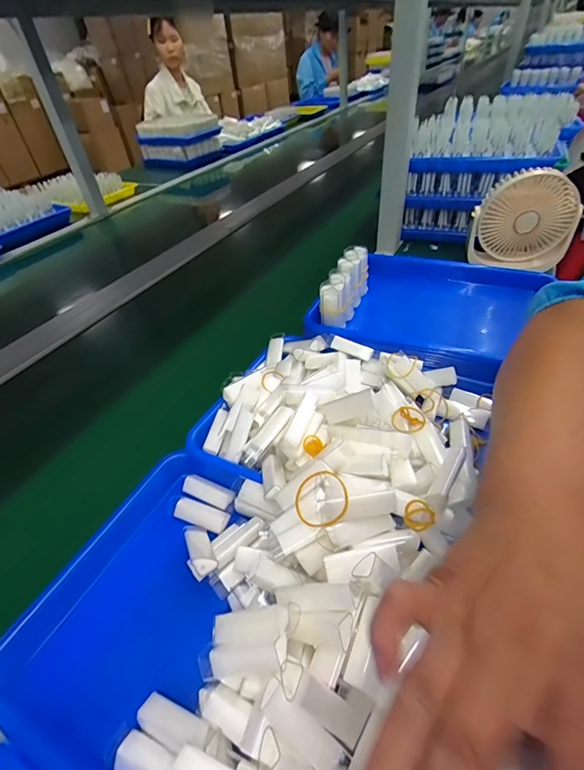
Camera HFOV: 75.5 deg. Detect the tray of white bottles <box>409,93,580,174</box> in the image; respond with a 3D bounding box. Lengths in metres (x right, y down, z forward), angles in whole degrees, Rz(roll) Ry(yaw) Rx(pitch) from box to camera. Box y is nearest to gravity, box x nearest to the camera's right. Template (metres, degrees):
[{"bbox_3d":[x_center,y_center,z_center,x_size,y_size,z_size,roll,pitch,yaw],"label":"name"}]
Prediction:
[{"bbox_3d":[0.458,-0.571,0.855,0.290,0.076,0.464,19,49,26],"label":"tray of white bottles"}]

